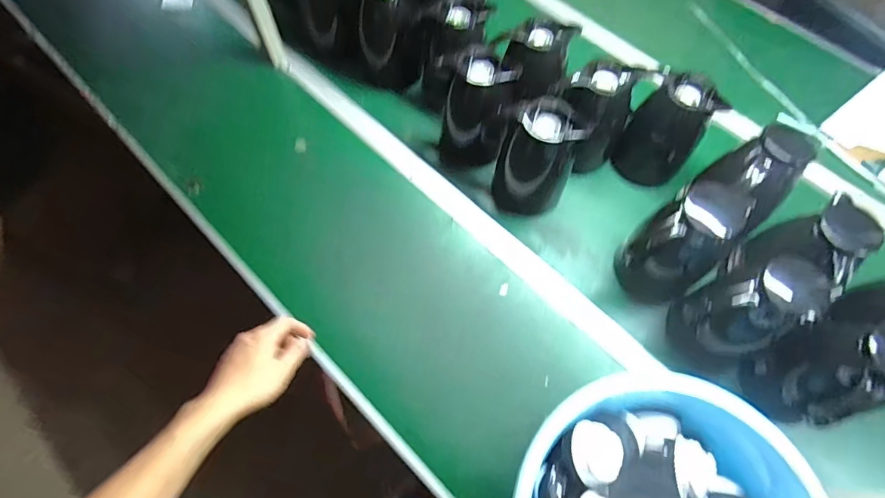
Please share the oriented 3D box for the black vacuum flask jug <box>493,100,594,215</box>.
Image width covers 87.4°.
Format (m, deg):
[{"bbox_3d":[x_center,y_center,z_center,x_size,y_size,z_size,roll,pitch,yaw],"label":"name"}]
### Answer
[{"bbox_3d":[0.163,-0.165,0.789,0.127,0.203,0.114,18,67,8],"label":"black vacuum flask jug"}]

